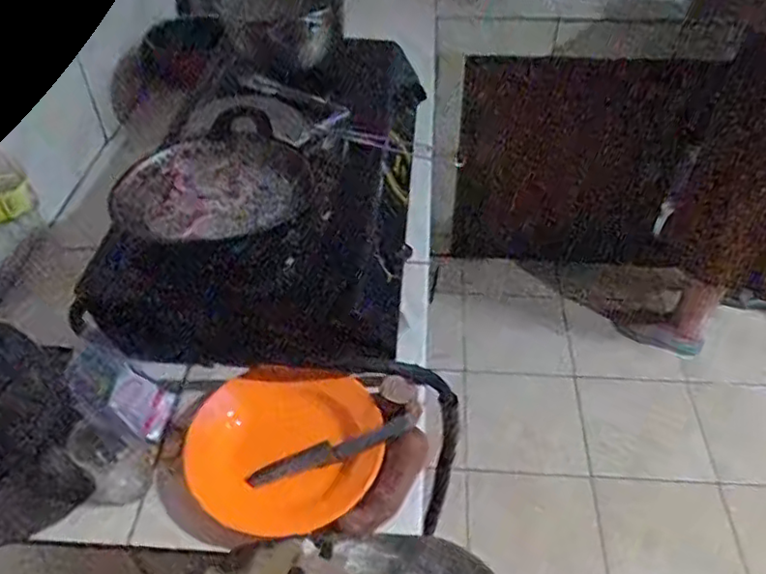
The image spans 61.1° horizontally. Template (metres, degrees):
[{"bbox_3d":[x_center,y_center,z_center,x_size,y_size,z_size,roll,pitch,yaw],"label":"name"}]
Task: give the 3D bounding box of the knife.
[{"bbox_3d":[-0.056,0.182,0.722,0.192,0.019,0.021,-20,46,-1],"label":"knife"}]

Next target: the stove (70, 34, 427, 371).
[{"bbox_3d":[-0.137,-0.162,0.945,0.359,0.139,0.582,5,45,6],"label":"stove"}]

